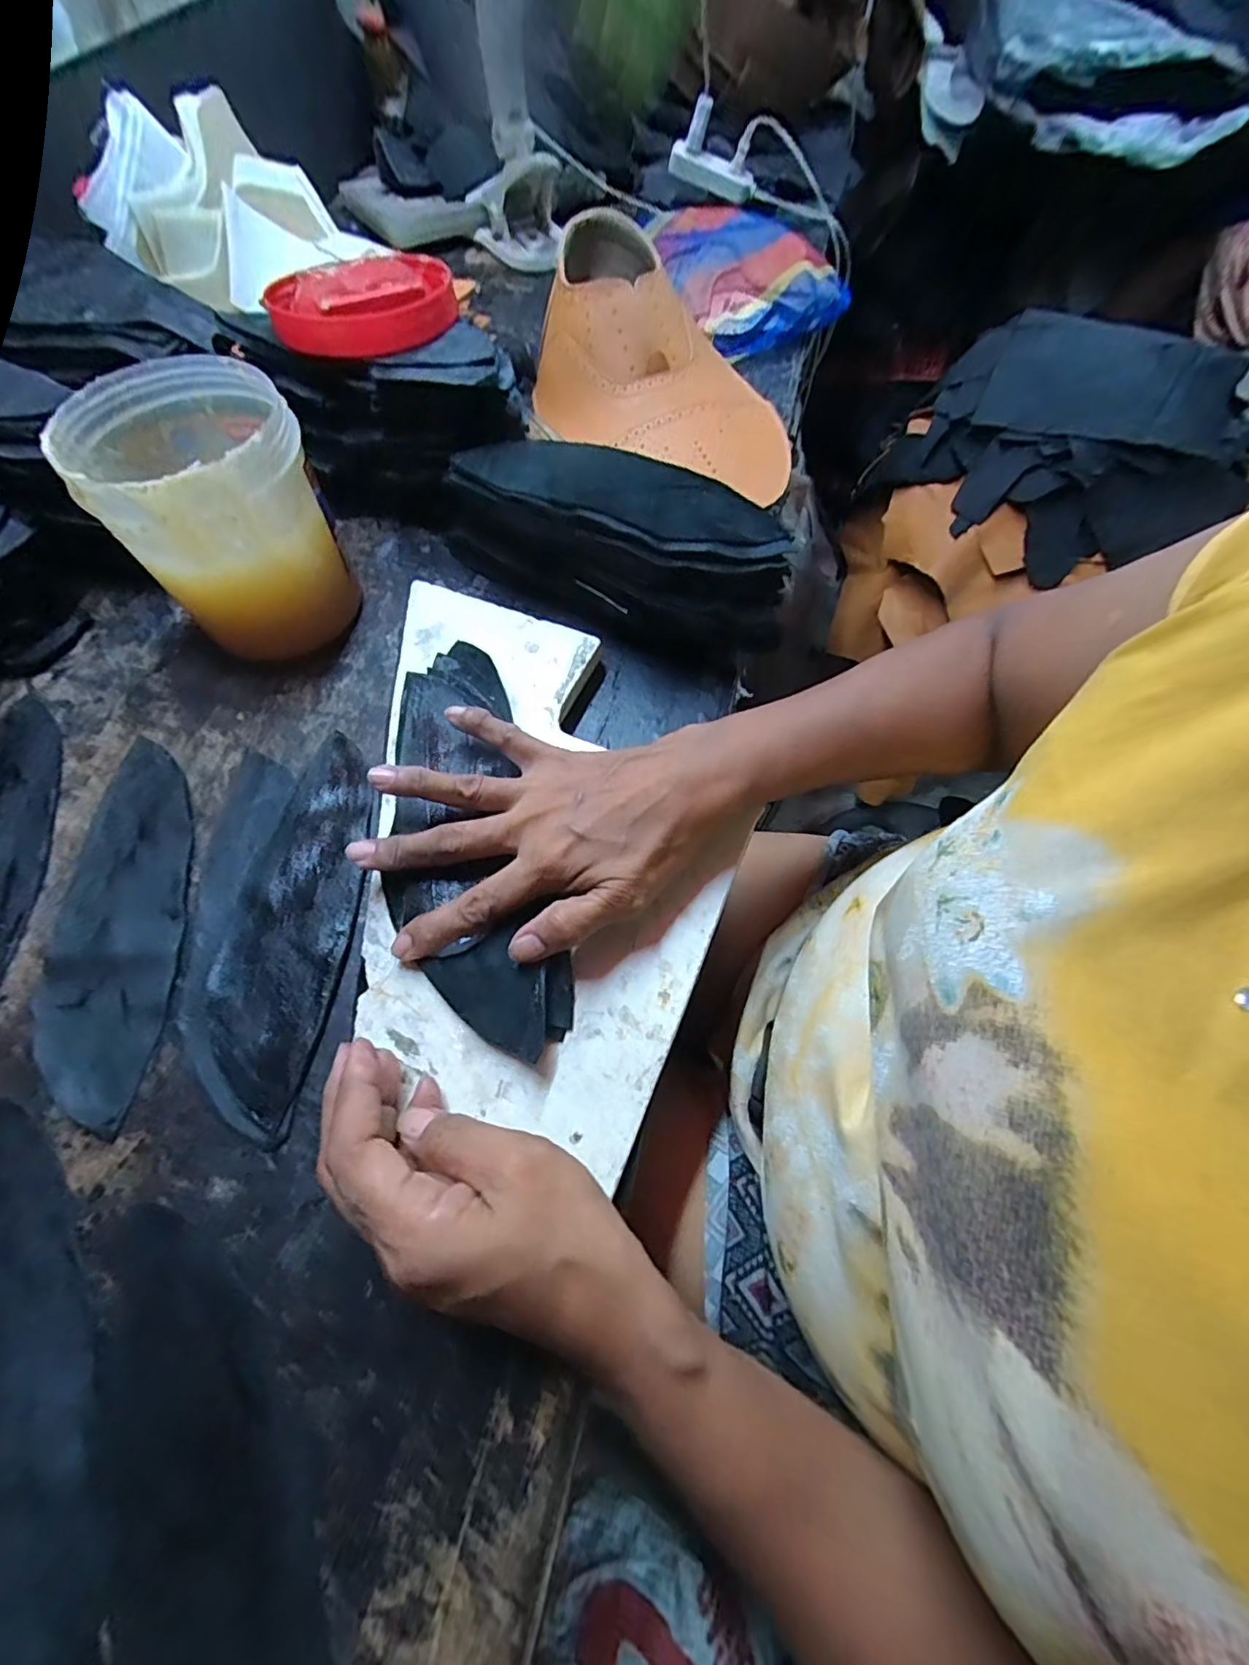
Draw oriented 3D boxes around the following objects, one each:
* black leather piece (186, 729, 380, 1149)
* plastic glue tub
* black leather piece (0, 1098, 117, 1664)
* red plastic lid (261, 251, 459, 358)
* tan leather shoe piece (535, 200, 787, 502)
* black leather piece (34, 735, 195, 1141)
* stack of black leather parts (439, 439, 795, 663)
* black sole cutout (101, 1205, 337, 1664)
[{"bbox_3d":[-0.182,0.043,0.320,0.071,0.004,0.214,4,64,2],"label":"black leather piece"},{"bbox_3d":[-0.245,-0.193,0.369,0.112,0.130,0.120,0,63,0],"label":"plastic glue tub"},{"bbox_3d":[-0.253,0.215,0.235,0.069,0.004,0.213,-25,66,-12],"label":"black leather piece"},{"bbox_3d":[-0.170,-0.349,0.382,0.119,0.020,0.096,-25,66,-12],"label":"red plastic lid"},{"bbox_3d":[0.039,-0.398,0.493,0.246,0.087,0.181,21,65,10],"label":"tan leather shoe piece"},{"bbox_3d":[-0.278,0.044,0.322,0.070,0.006,0.213,-6,64,-3],"label":"black leather piece"},{"bbox_3d":[-0.008,-0.197,0.398,0.237,0.084,0.084,28,67,13],"label":"stack of black leather parts"},{"bbox_3d":[-0.154,0.253,0.215,0.067,0.004,0.215,-23,66,-11],"label":"black sole cutout"}]

